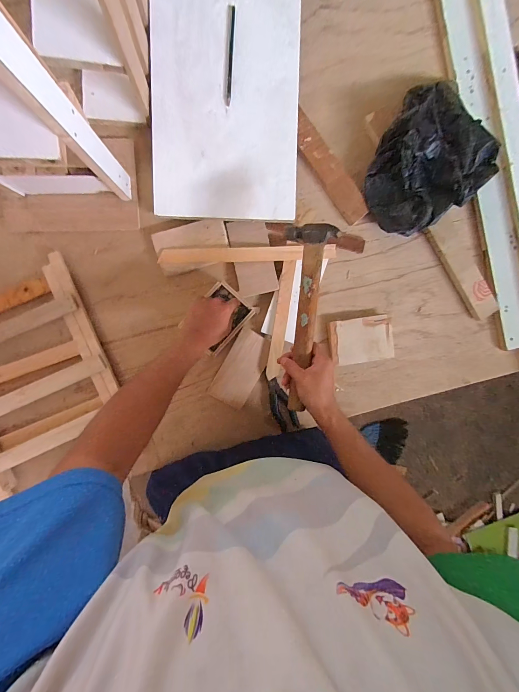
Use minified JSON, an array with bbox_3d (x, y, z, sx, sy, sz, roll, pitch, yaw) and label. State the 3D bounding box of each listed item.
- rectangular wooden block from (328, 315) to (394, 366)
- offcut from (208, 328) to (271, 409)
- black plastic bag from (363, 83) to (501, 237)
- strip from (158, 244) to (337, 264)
[{"bbox_3d":[0.220,-0.013,0.648,0.136,0.031,0.095,-8,91,-3],"label":"rectangular wooden block"},{"bbox_3d":[-0.037,0.049,0.629,0.081,0.005,0.160,29,94,-3],"label":"offcut"},{"bbox_3d":[0.318,-0.354,0.584,0.209,0.096,0.218,-43,93,-2],"label":"black plastic bag"},{"bbox_3d":[-0.020,-0.190,0.610,0.358,0.022,0.031,-2,91,-4],"label":"strip"}]

